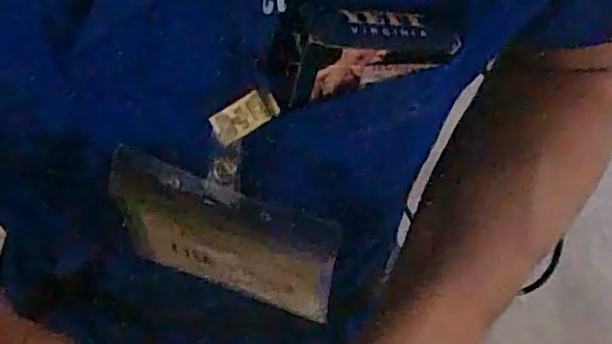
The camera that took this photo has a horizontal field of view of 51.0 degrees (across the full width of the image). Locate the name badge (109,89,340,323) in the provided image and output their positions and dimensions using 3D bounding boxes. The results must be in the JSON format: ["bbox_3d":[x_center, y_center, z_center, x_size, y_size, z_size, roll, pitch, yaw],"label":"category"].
[{"bbox_3d":[-0.035,0.015,0.263,0.100,0.121,0.008,18,47,13],"label":"name badge"}]

